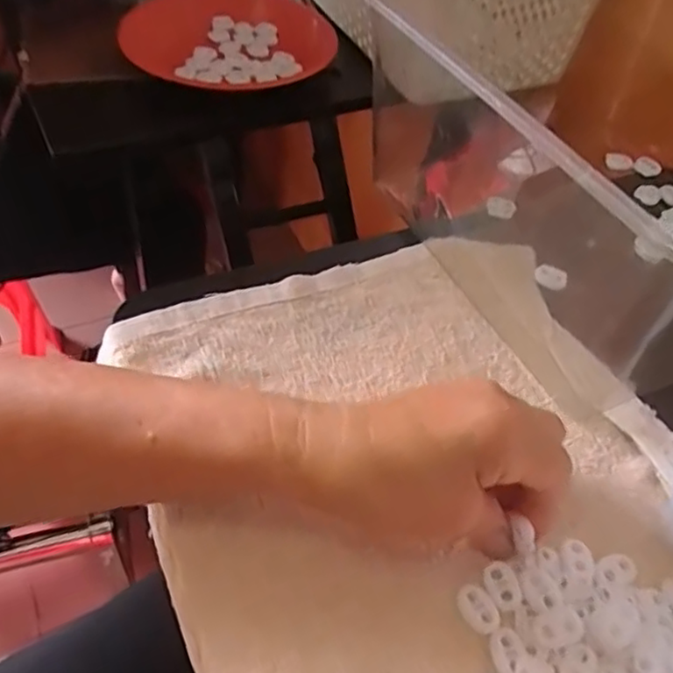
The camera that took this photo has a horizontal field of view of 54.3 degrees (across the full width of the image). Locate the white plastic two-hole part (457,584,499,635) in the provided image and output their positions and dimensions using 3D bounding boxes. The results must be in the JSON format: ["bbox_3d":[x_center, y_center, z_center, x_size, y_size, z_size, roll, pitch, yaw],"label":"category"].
[{"bbox_3d":[0.065,0.124,0.298,0.015,0.005,0.021,-27,56,-25],"label":"white plastic two-hole part"}]

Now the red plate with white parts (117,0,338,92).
[{"bbox_3d":[-0.100,-0.298,0.644,0.188,0.033,0.211,2,49,-2],"label":"red plate with white parts"}]

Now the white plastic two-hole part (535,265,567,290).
[{"bbox_3d":[0.150,-0.042,0.458,0.022,0.010,0.009,28,53,19],"label":"white plastic two-hole part"}]

